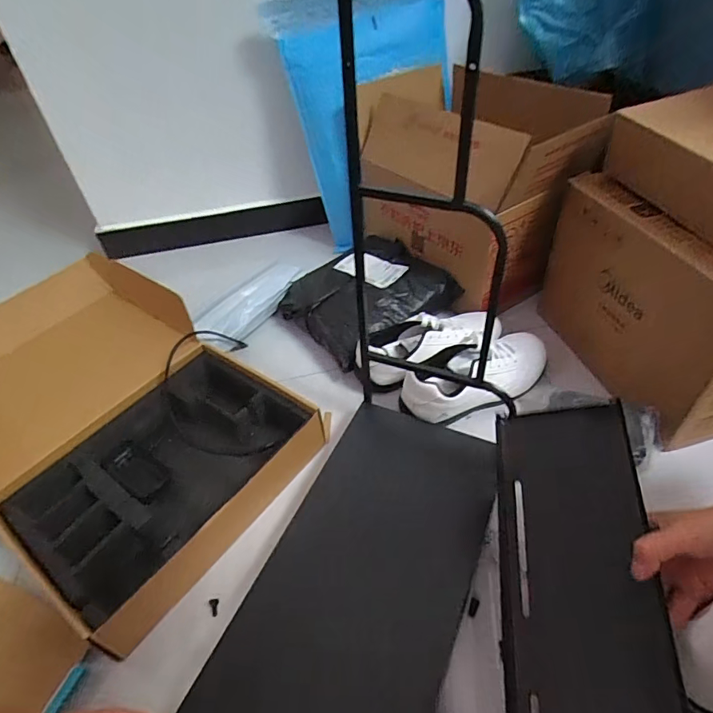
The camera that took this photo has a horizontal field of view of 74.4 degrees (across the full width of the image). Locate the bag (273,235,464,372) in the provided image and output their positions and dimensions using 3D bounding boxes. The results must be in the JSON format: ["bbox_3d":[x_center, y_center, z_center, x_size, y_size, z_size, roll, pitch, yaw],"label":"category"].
[{"bbox_3d":[0.016,-0.113,0.868,0.268,0.058,0.244,-32,50,-24],"label":"bag"}]

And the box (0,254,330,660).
[{"bbox_3d":[-0.368,0.078,0.697,0.567,0.147,0.380,24,52,27],"label":"box"}]

